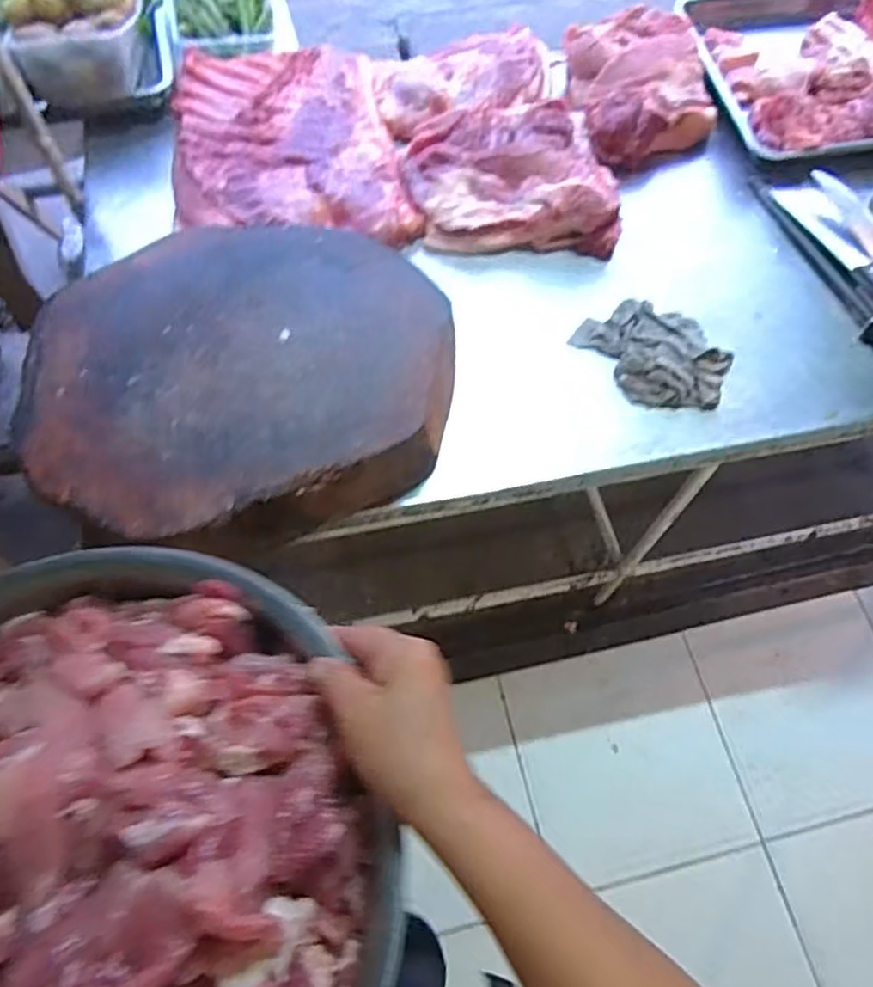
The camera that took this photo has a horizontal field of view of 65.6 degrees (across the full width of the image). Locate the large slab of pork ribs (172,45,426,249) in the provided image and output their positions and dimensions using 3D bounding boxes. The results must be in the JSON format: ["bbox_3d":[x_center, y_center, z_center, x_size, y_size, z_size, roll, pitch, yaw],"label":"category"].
[{"bbox_3d":[-0.204,-0.490,0.955,0.320,0.049,0.366,-7,67,-6],"label":"large slab of pork ribs"}]

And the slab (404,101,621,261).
[{"bbox_3d":[0.102,-0.446,0.947,0.285,0.075,0.225,1,66,-2],"label":"slab"}]

